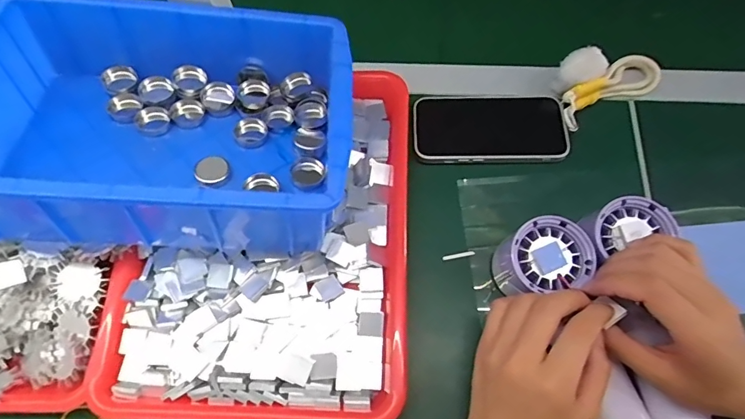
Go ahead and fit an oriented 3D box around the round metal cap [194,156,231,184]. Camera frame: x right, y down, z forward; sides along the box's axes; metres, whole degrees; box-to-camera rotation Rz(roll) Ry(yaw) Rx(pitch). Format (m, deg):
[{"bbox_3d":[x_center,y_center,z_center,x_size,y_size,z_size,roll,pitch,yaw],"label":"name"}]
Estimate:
[{"bbox_3d":[-0.140,-0.033,0.391,0.027,0.008,0.028,-1,65,2],"label":"round metal cap"}]

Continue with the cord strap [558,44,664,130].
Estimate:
[{"bbox_3d":[0.234,-0.136,0.451,0.120,0.048,0.061,-28,67,-10],"label":"cord strap"}]

